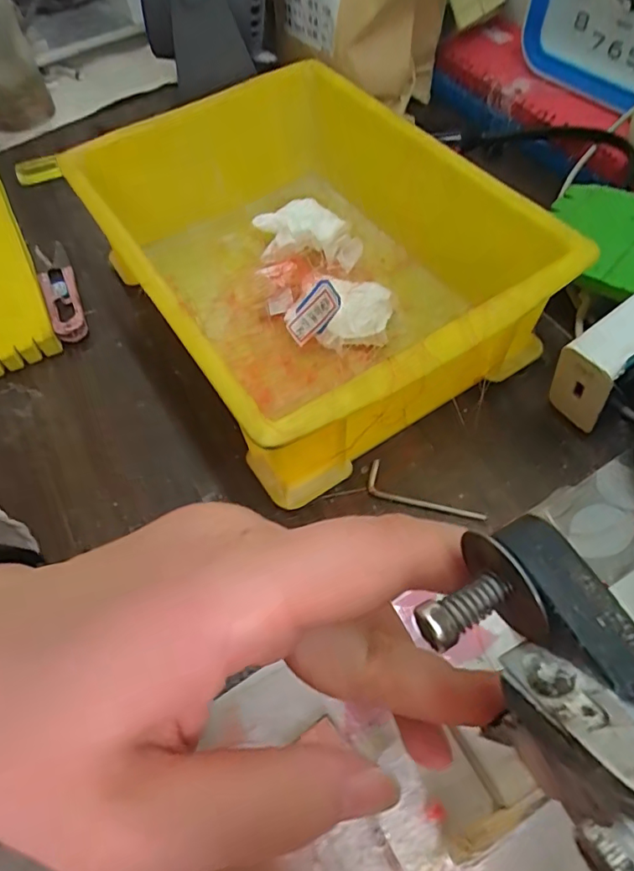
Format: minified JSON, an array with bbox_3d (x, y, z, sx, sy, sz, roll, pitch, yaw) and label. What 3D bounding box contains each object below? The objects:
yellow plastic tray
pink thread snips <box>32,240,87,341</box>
[{"bbox_3d":[-0.013,-0.103,0.302,0.188,0.079,0.260,-36,63,-16],"label":"yellow plastic tray"},{"bbox_3d":[-0.169,-0.095,0.349,0.022,0.014,0.096,-22,60,-9],"label":"pink thread snips"}]

